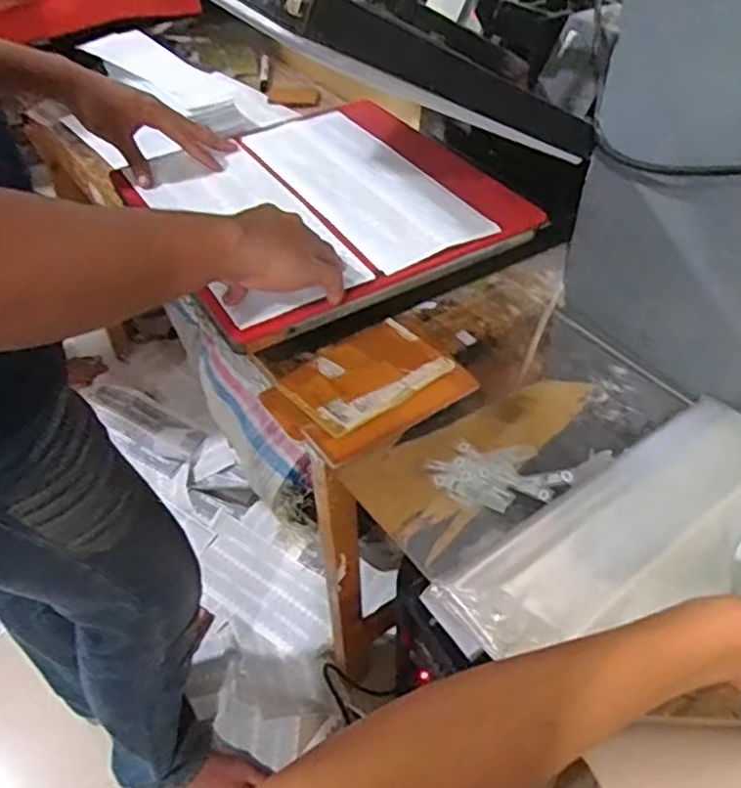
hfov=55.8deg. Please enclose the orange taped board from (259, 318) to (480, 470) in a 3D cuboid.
[{"bbox_3d":[-0.006,-0.010,0.733,0.187,0.027,0.137,-28,51,-23],"label":"orange taped board"}]

